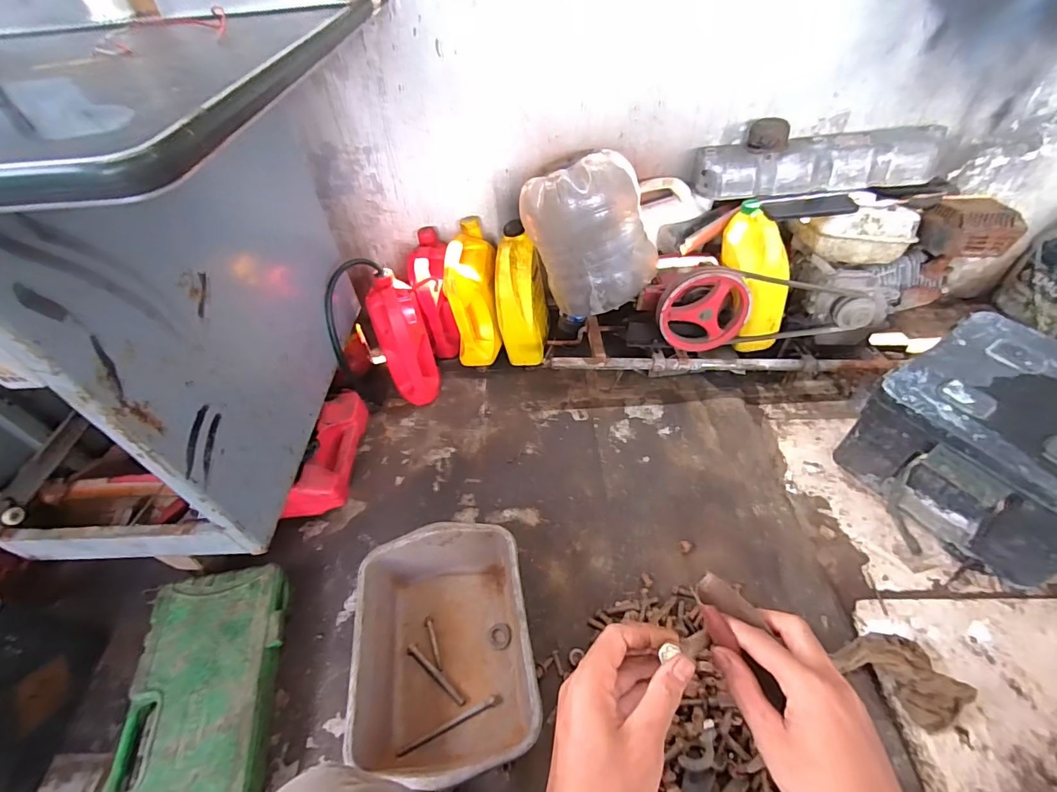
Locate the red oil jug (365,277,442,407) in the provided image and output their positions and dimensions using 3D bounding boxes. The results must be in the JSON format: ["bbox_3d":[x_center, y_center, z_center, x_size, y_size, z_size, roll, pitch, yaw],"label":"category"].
[{"bbox_3d":[-0.301,-0.127,1.155,0.118,0.298,0.156,-17,48,-10],"label":"red oil jug"}]

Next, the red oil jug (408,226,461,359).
[{"bbox_3d":[-0.243,-0.254,1.247,0.084,0.291,0.210,-9,47,-3],"label":"red oil jug"}]

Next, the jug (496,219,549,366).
[{"bbox_3d":[-0.014,-0.259,1.214,0.113,0.286,0.183,3,48,9],"label":"jug"}]

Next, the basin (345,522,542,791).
[{"bbox_3d":[-0.132,0.400,0.765,0.266,0.128,0.341,-10,47,-3],"label":"basin"}]

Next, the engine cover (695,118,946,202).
[{"bbox_3d":[0.614,-0.514,1.003,0.473,0.126,0.093,2,48,7],"label":"engine cover"}]

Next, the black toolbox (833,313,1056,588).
[{"bbox_3d":[0.902,0.092,0.898,0.401,0.229,0.369,-27,51,-18],"label":"black toolbox"}]

